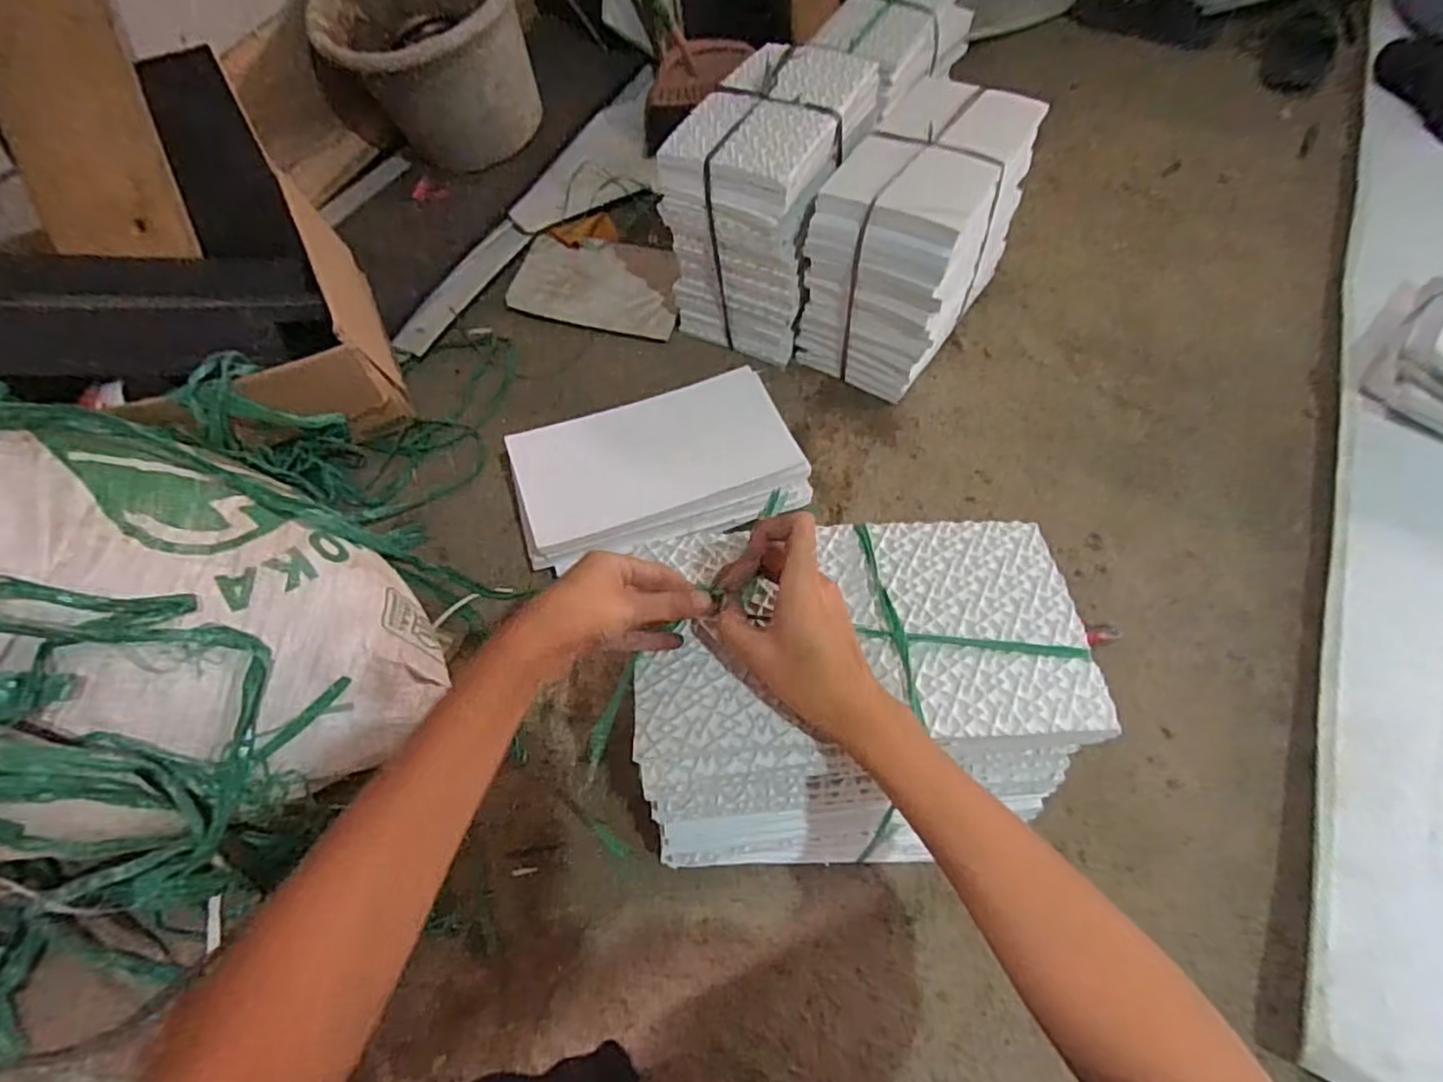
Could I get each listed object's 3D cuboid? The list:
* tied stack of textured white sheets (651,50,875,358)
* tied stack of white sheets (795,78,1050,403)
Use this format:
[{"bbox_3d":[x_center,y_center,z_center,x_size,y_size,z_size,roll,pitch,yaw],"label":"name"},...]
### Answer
[{"bbox_3d":[0.071,-0.422,0.844,0.174,0.233,0.293,25,63,14],"label":"tied stack of textured white sheets"},{"bbox_3d":[0.242,-0.366,0.819,0.156,0.233,0.309,31,65,16],"label":"tied stack of white sheets"}]

